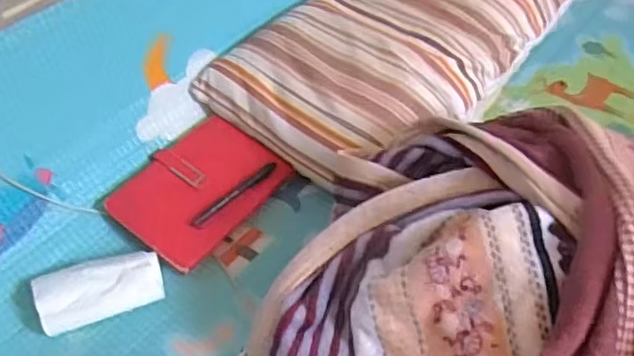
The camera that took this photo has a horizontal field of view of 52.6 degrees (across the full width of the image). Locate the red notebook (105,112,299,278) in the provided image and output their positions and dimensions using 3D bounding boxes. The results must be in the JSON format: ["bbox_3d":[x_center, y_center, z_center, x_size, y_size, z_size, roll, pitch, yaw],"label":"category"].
[{"bbox_3d":[-0.152,0.010,0.832,0.149,0.021,0.204,36,59,15],"label":"red notebook"}]

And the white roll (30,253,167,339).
[{"bbox_3d":[-0.250,0.128,0.736,0.139,0.037,0.057,-16,47,-10],"label":"white roll"}]

